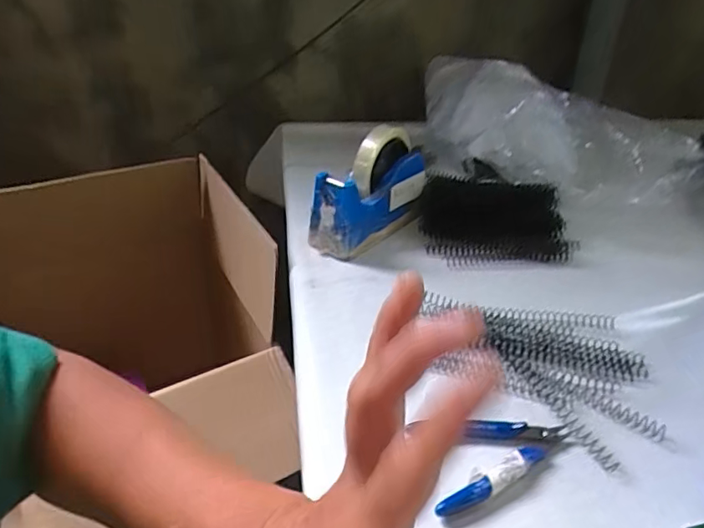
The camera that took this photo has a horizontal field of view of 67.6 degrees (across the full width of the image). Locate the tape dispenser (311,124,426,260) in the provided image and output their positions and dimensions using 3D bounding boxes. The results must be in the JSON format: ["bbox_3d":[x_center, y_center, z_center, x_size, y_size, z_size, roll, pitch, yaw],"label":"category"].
[{"bbox_3d":[0.019,-0.088,0.595,0.065,0.110,0.149,22,39,27],"label":"tape dispenser"}]

